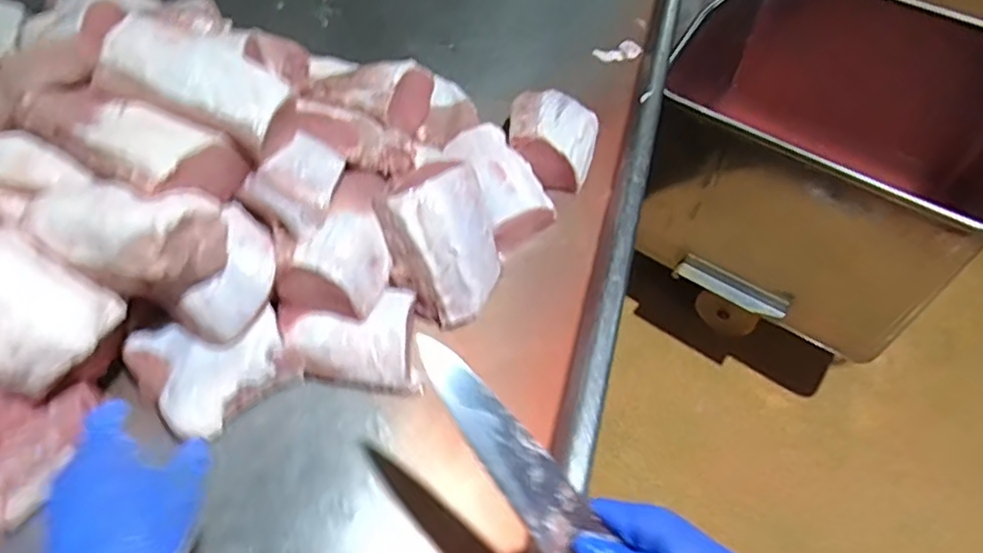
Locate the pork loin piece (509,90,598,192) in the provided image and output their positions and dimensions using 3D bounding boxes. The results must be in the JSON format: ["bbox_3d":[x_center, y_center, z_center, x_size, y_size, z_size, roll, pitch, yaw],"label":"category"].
[{"bbox_3d":[0.084,-0.194,0.897,0.125,0.086,0.158,11,55,6],"label":"pork loin piece"}]

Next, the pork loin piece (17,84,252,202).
[{"bbox_3d":[-0.365,-0.136,0.645,0.202,0.071,0.095,25,58,15],"label":"pork loin piece"}]

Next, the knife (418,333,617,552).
[{"bbox_3d":[0.062,0.190,0.466,0.049,0.021,0.355,-39,84,-25],"label":"knife"}]

